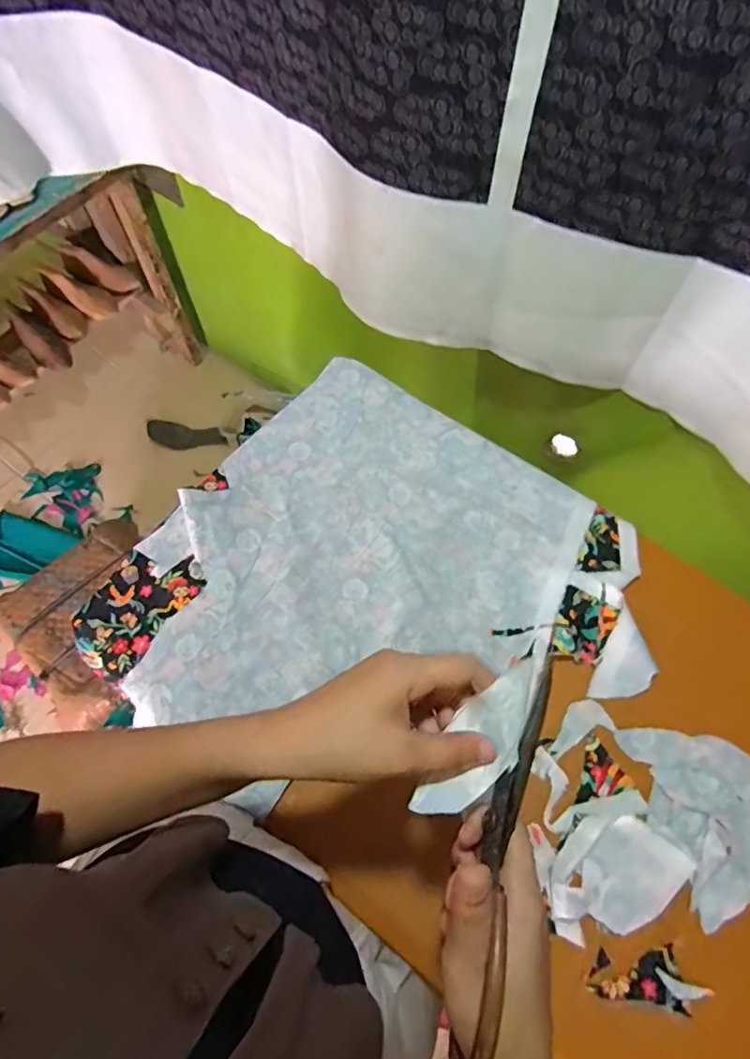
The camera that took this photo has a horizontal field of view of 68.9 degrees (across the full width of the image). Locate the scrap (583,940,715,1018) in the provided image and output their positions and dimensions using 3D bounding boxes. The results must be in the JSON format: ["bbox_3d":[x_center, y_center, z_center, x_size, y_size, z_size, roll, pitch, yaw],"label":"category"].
[{"bbox_3d":[0.229,0.377,0.462,0.093,0.009,0.042,8,66,6],"label":"scrap"}]

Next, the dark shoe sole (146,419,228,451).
[{"bbox_3d":[-0.501,-0.248,1.476,0.210,0.046,0.076,11,67,4],"label":"dark shoe sole"}]

